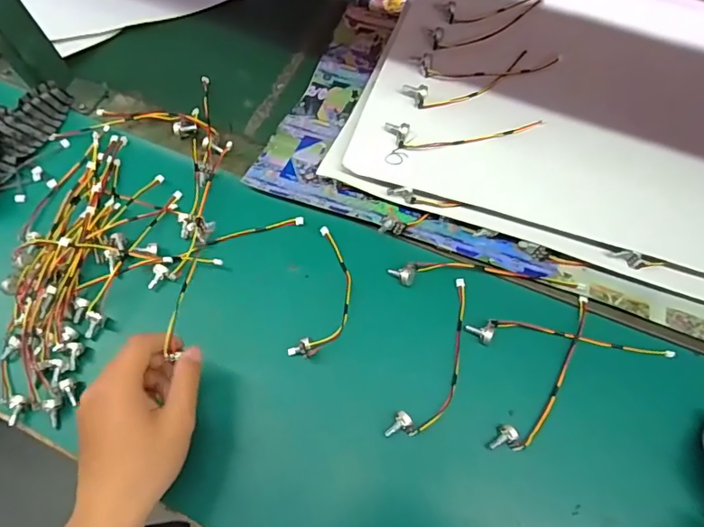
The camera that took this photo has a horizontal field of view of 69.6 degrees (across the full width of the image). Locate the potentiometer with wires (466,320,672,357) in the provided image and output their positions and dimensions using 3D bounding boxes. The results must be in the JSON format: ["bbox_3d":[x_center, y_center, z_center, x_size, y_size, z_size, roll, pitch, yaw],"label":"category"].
[{"bbox_3d":[0.194,0.066,0.453,0.178,0.010,0.022,3,67,4],"label":"potentiometer with wires"}]

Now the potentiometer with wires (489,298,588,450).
[{"bbox_3d":[0.174,0.097,0.436,0.028,0.018,0.161,35,73,16],"label":"potentiometer with wires"}]

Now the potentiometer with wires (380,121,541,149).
[{"bbox_3d":[0.112,-0.133,0.507,0.156,0.017,0.028,-6,67,1],"label":"potentiometer with wires"}]

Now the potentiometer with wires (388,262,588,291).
[{"bbox_3d":[0.125,0.010,0.471,0.176,0.011,0.024,2,67,4],"label":"potentiometer with wires"}]

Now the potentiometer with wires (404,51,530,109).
[{"bbox_3d":[0.128,-0.196,0.533,0.149,0.020,0.032,-22,67,-6],"label":"potentiometer with wires"}]

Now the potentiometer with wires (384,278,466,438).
[{"bbox_3d":[0.080,0.086,0.450,0.039,0.020,0.157,22,70,12],"label":"potentiometer with wires"}]

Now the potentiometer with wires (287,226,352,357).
[{"bbox_3d":[-0.022,0.026,0.475,0.045,0.018,0.130,11,68,8],"label":"potentiometer with wires"}]

